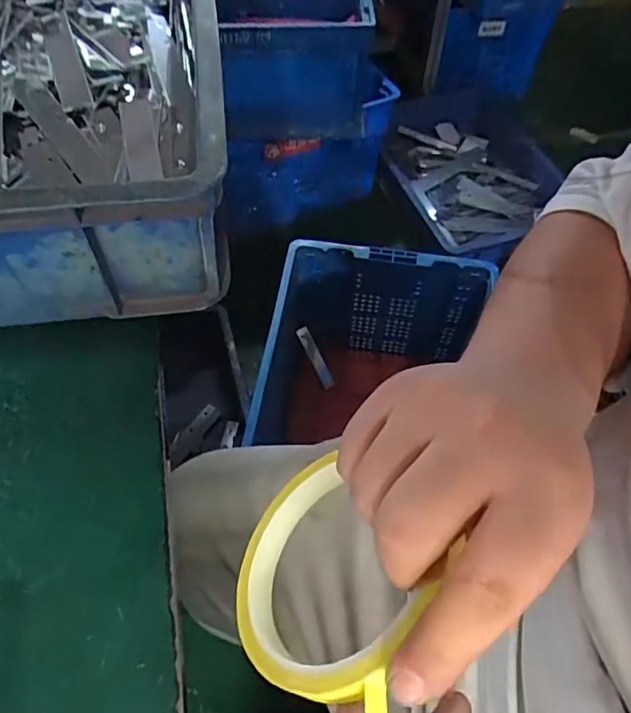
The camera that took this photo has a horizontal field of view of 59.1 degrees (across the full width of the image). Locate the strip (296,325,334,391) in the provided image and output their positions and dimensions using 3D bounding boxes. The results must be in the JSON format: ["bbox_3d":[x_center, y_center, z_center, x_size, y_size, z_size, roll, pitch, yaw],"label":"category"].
[{"bbox_3d":[0.001,0.004,1.216,0.027,0.160,0.007,-28,26,-1],"label":"strip"}]

